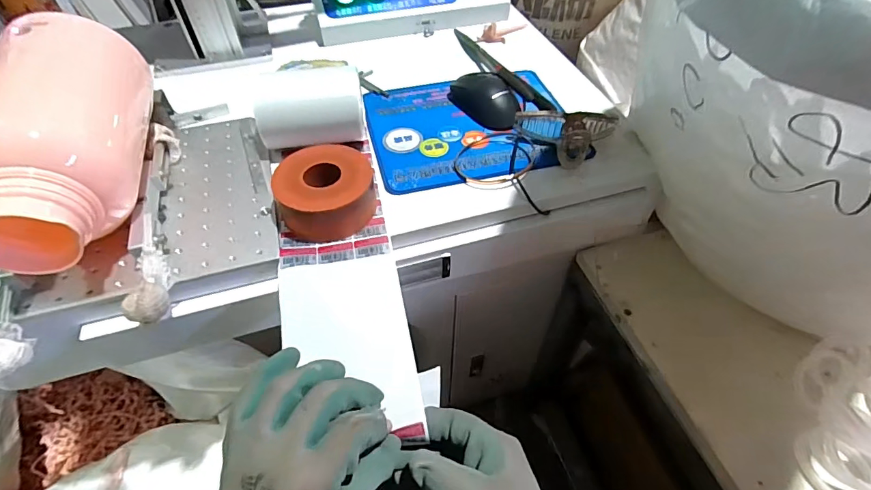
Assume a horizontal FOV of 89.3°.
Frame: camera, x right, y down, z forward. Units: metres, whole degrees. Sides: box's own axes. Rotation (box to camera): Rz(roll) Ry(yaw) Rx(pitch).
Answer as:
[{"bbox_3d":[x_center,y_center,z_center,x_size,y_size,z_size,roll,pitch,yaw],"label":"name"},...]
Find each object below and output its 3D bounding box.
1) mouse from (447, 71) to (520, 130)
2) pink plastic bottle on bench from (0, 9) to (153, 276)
[{"bbox_3d":[0.069,-0.194,0.589,0.058,0.033,0.109,-25,55,-19],"label":"mouse"},{"bbox_3d":[-0.343,-0.101,0.400,0.096,0.108,0.276,-9,51,-8],"label":"pink plastic bottle on bench"}]

